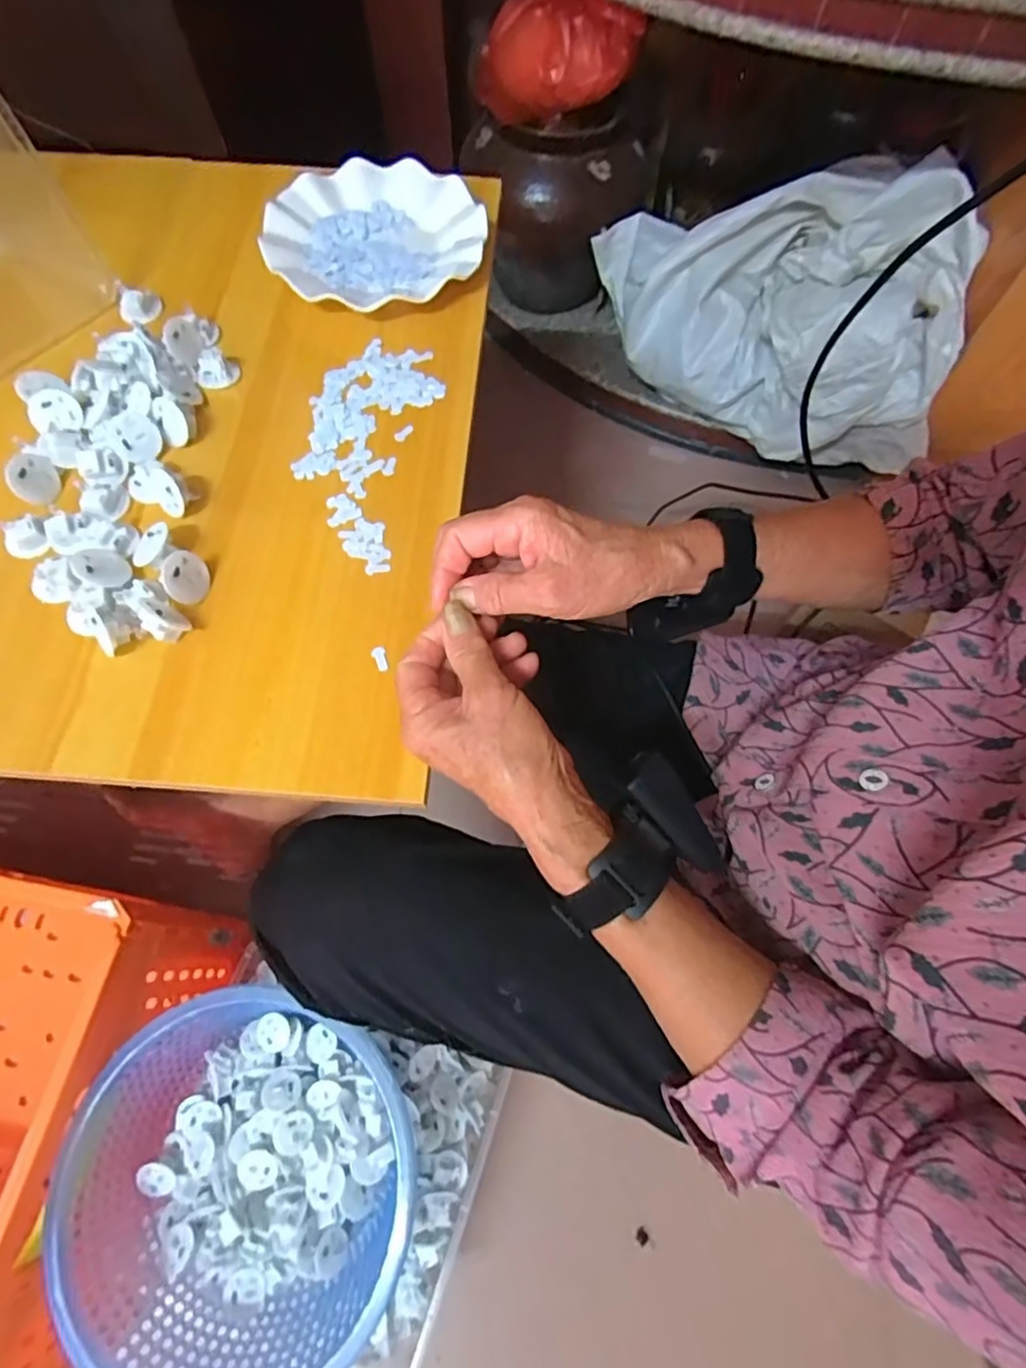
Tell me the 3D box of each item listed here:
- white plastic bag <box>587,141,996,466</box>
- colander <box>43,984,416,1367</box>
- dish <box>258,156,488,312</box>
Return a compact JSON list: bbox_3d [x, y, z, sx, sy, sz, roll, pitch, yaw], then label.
[{"bbox_3d":[0.376,-0.548,0.928,0.479,0.254,0.325,4,67,1],"label":"white plastic bag"},{"bbox_3d":[-0.220,0.406,0.516,0.262,0.107,0.258,0,67,0],"label":"colander"},{"bbox_3d":[-0.117,-0.385,0.540,0.179,0.022,0.171,-2,68,-2],"label":"dish"}]

